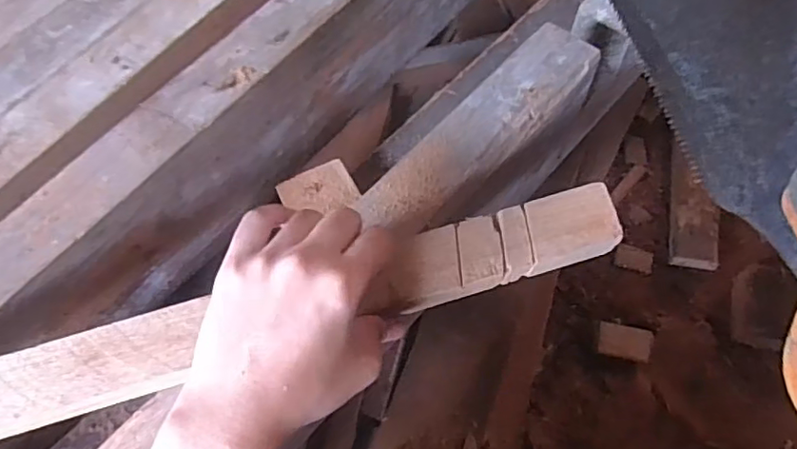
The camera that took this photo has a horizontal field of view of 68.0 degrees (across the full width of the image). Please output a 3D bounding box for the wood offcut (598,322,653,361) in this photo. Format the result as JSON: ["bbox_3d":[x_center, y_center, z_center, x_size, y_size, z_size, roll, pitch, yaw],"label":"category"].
[{"bbox_3d":[0.276,0.142,0.717,0.060,0.013,0.040,9,63,6],"label":"wood offcut"}]

